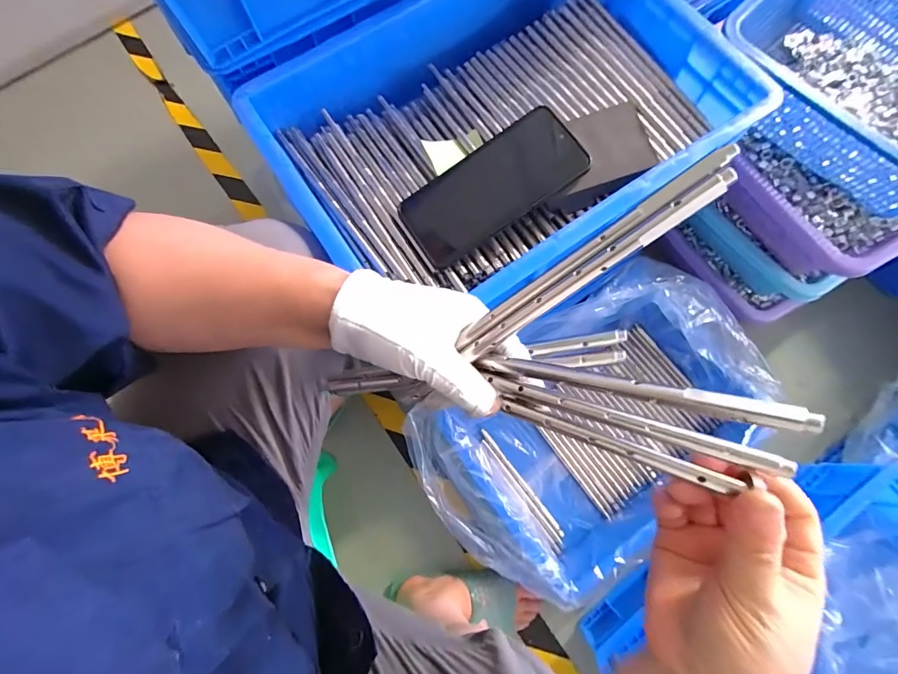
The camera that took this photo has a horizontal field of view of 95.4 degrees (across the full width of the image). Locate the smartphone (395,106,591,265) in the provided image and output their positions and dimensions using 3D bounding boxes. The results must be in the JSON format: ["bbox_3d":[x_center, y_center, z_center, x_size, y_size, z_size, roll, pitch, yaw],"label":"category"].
[{"bbox_3d":[0.036,-0.132,0.365,0.161,0.009,0.072,-33,86,10],"label":"smartphone"}]

